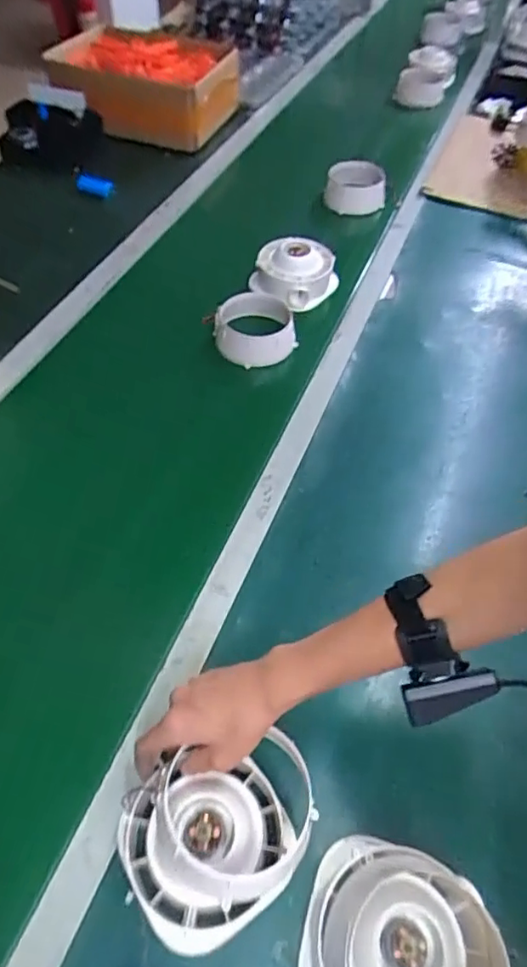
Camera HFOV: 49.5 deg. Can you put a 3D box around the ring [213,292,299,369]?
[{"bbox_3d":[-0.014,-0.245,0.916,0.125,0.070,0.125,1,53,-1],"label":"ring"}]

